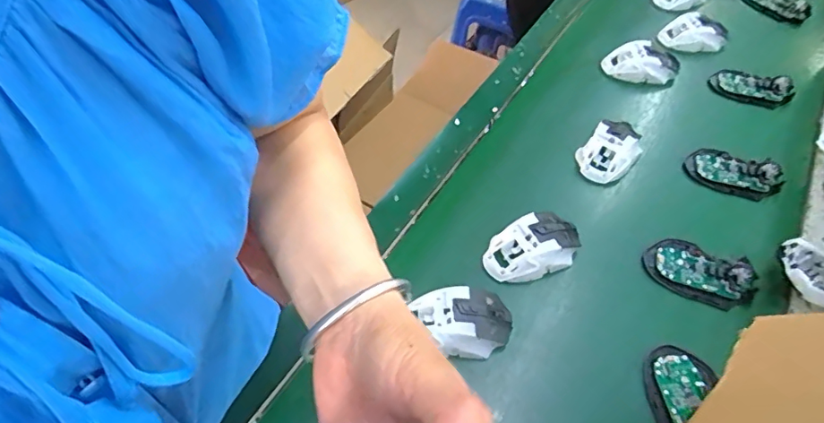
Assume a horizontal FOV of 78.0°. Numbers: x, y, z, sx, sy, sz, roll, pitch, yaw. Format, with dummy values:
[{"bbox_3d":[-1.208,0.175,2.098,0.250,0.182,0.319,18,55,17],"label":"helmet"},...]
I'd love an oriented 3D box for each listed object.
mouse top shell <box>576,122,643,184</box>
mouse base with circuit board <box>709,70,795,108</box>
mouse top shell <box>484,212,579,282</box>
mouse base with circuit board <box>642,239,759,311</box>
[{"bbox_3d":[0.265,-0.081,0.682,0.068,0.044,0.102,33,59,25],"label":"mouse top shell"},{"bbox_3d":[0.525,-0.190,0.784,0.117,0.026,0.047,13,52,11],"label":"mouse base with circuit board"},{"bbox_3d":[0.137,0.042,0.583,0.110,0.042,0.065,-23,54,-17],"label":"mouse top shell"},{"bbox_3d":[0.322,0.070,0.571,0.109,0.033,0.067,36,60,26],"label":"mouse base with circuit board"}]

